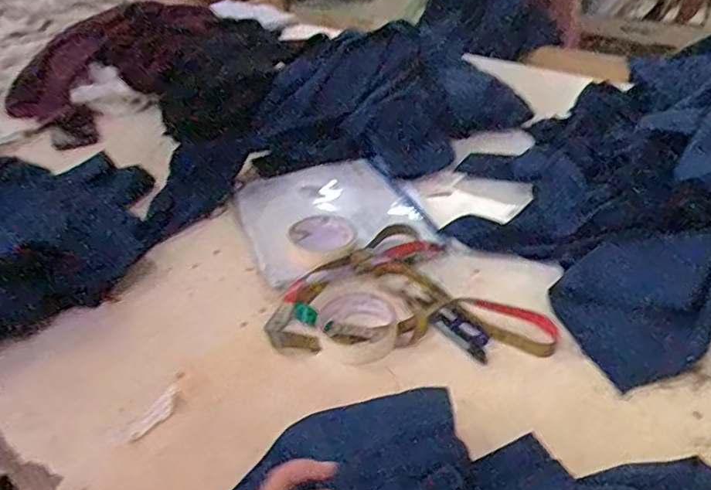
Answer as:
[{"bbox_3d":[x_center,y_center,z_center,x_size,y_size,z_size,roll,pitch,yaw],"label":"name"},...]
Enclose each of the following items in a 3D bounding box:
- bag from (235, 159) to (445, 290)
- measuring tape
[{"bbox_3d":[-0.032,-0.049,0.821,0.249,0.037,0.296,-11,28,-13],"label":"bag"},{"bbox_3d":[0.061,0.045,0.662,0.293,0.032,0.188,0,33,7],"label":"measuring tape"}]

